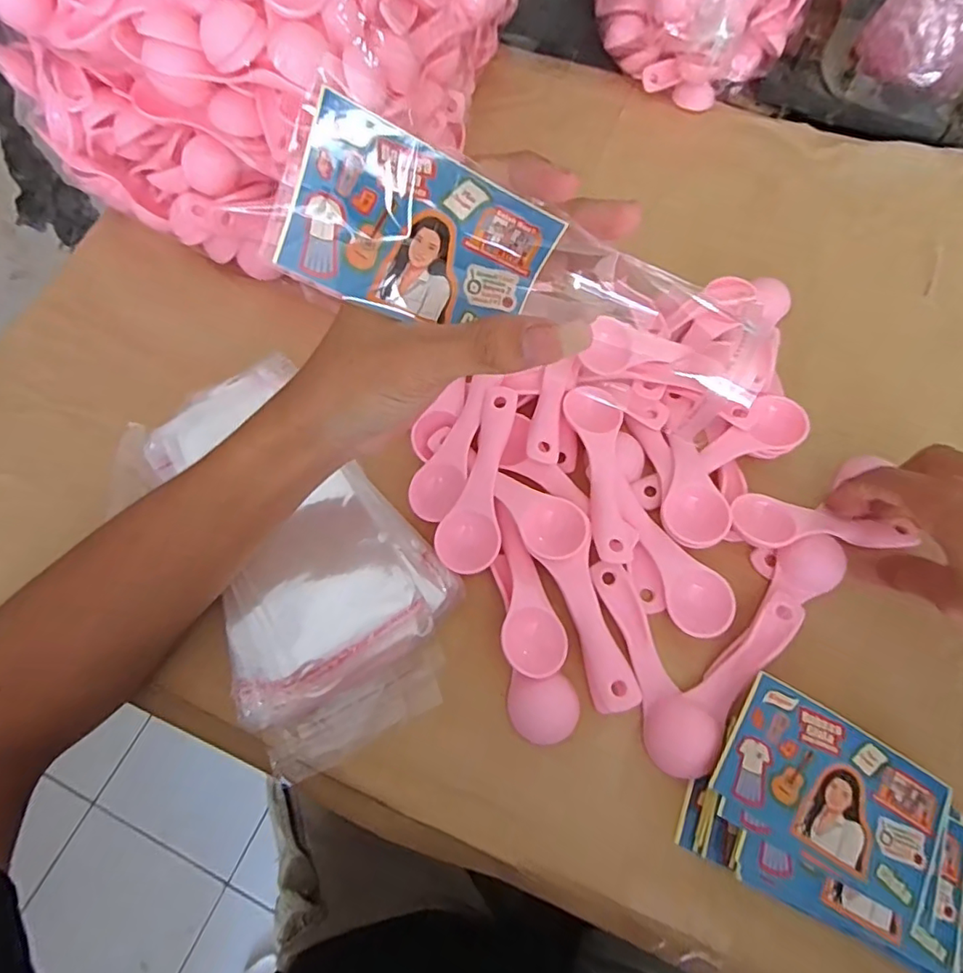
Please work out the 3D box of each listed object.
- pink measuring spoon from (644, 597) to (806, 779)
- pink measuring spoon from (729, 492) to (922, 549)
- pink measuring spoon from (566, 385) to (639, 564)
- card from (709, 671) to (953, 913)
[{"bbox_3d":[0.126,0.098,0.285,0.031,0.015,0.110,40,72,16],"label":"pink measuring spoon"},{"bbox_3d":[0.195,0.023,0.315,0.104,0.011,0.031,8,64,-7],"label":"pink measuring spoon"},{"bbox_3d":[0.071,-0.011,0.319,0.030,0.009,0.108,-4,66,-2],"label":"pink measuring spoon"},{"bbox_3d":[0.161,0.137,0.252,0.091,0.005,0.060,30,69,14],"label":"card"}]

